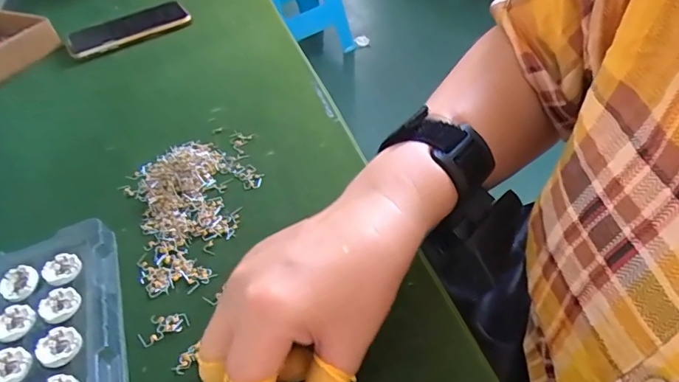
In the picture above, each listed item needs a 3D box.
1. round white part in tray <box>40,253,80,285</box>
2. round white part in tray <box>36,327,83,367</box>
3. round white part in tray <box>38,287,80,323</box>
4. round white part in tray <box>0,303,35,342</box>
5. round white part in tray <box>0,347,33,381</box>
[{"bbox_3d":[-0.186,0.051,0.315,0.023,0.004,0.027,-38,49,-23],"label":"round white part in tray"},{"bbox_3d":[-0.162,0.089,0.272,0.024,0.004,0.022,-7,44,6],"label":"round white part in tray"},{"bbox_3d":[-0.175,0.071,0.294,0.023,0.004,0.025,-7,44,6],"label":"round white part in tray"},{"bbox_3d":[-0.200,0.080,0.290,0.022,0.004,0.026,-37,49,-23],"label":"round white part in tray"},{"bbox_3d":[-0.188,0.098,0.265,0.025,0.004,0.023,-7,44,6],"label":"round white part in tray"}]

